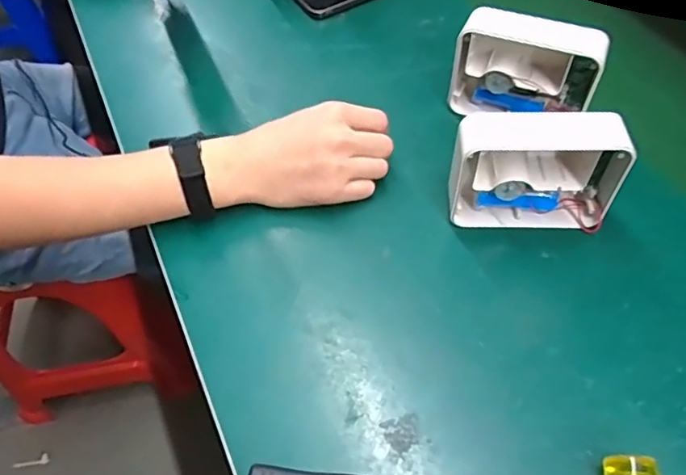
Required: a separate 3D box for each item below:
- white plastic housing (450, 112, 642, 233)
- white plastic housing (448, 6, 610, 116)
[{"bbox_3d":[0.158,-0.052,0.446,0.136,0.095,0.043,3,55,3],"label":"white plastic housing"},{"bbox_3d":[0.170,-0.156,0.520,0.128,0.091,0.050,18,57,13],"label":"white plastic housing"}]

